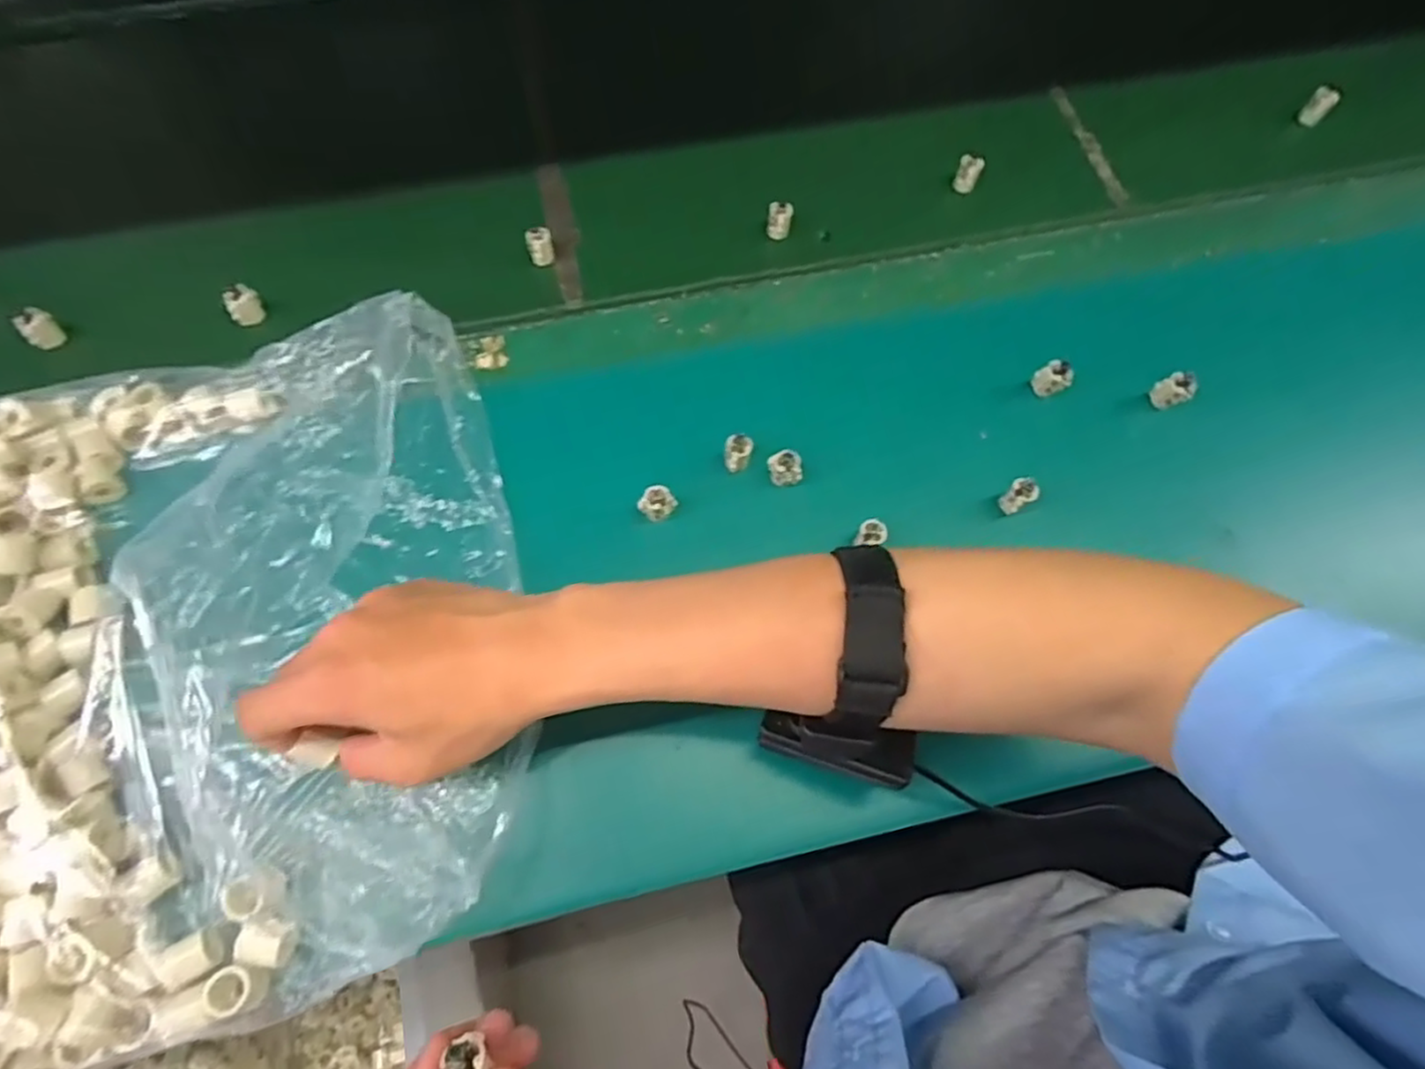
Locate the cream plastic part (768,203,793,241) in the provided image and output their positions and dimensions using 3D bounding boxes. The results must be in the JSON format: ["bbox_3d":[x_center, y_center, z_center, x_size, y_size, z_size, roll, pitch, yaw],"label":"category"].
[{"bbox_3d":[0.047,-0.220,0.488,0.016,0.023,0.013,8,67,4],"label":"cream plastic part"}]

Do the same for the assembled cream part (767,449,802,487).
[{"bbox_3d":[0.042,-0.039,0.405,0.018,0.017,0.015,-11,68,-4],"label":"assembled cream part"}]

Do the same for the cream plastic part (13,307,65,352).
[{"bbox_3d":[-0.431,-0.133,0.443,0.018,0.016,0.022,-39,72,-14],"label":"cream plastic part"}]

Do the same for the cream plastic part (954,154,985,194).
[{"bbox_3d":[0.188,-0.264,0.511,0.017,0.023,0.014,22,69,9],"label":"cream plastic part"}]

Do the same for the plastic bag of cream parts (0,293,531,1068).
[{"bbox_3d":[-0.312,0.067,0.338,0.410,0.075,0.342,-16,68,-6],"label":"plastic bag of cream parts"}]

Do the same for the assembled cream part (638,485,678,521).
[{"bbox_3d":[-0.031,-0.018,0.392,0.014,0.016,0.019,42,74,16],"label":"assembled cream part"}]

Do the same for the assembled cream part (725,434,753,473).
[{"bbox_3d":[0.015,-0.048,0.407,0.016,0.016,0.016,0,67,0],"label":"assembled cream part"}]

